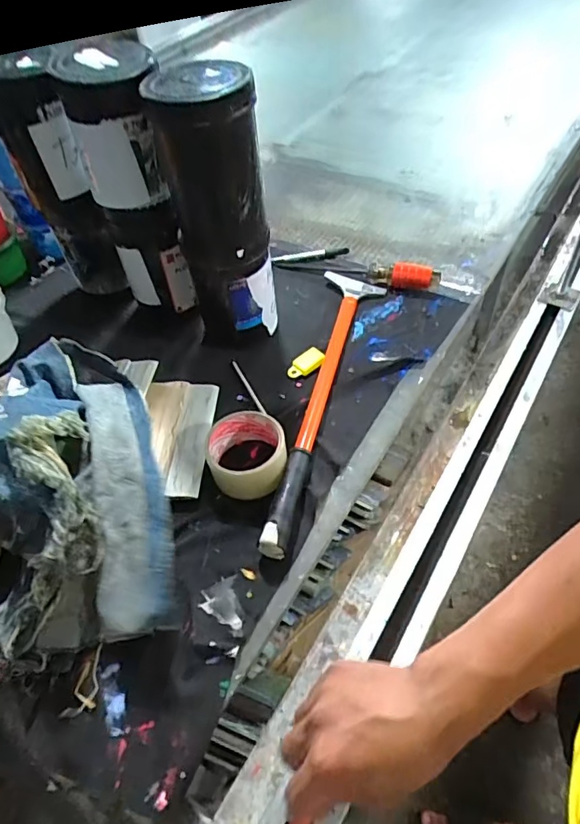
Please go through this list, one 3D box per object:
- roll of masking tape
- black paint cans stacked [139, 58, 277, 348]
[{"bbox_3d":[-0.047,0.047,0.584,0.086,0.047,0.089,-3,51,3],"label":"roll of masking tape"},{"bbox_3d":[-0.082,-0.225,0.640,0.107,0.319,0.098,-11,51,-4],"label":"black paint cans stacked"}]

